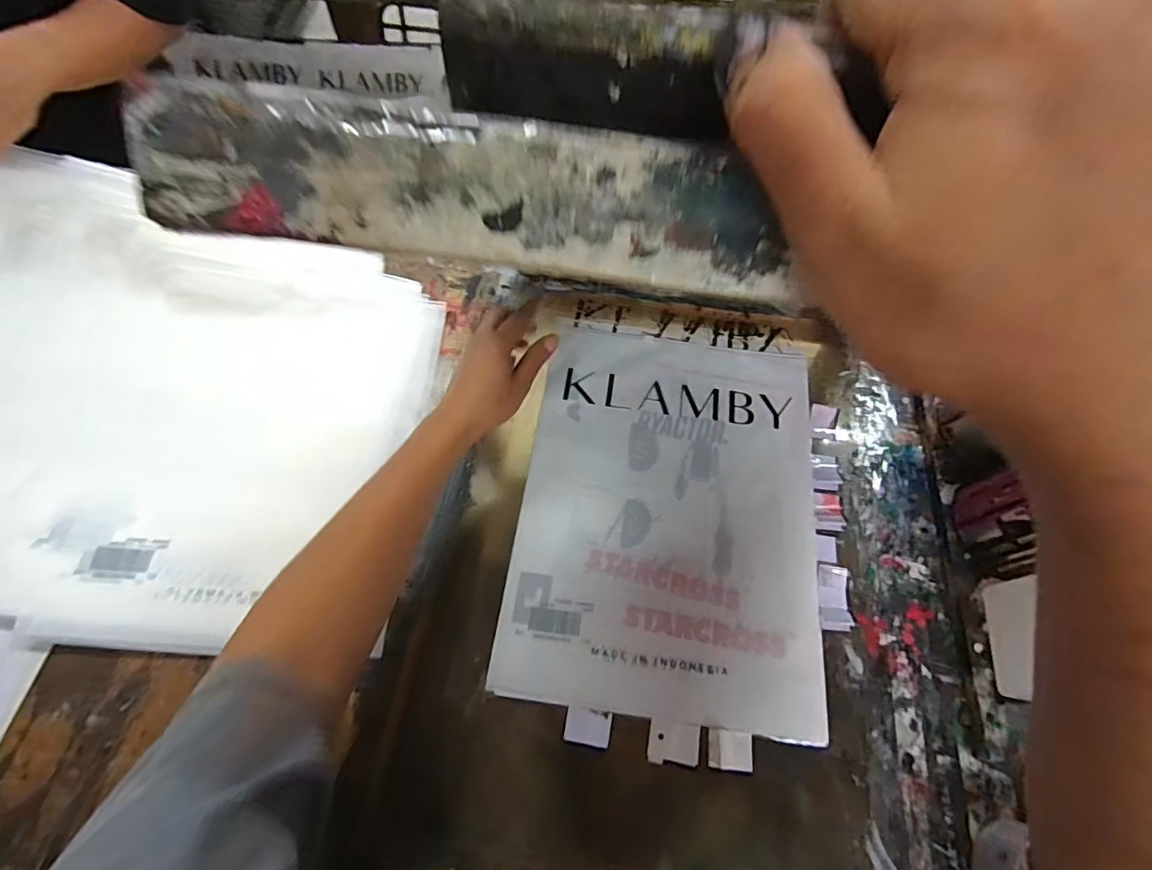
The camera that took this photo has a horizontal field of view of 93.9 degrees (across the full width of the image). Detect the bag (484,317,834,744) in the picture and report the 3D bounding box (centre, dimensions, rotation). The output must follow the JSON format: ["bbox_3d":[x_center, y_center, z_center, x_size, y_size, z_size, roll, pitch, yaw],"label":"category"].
[{"bbox_3d":[0.095,0.067,0.547,0.289,0.010,0.390,9,63,1],"label":"bag"}]

